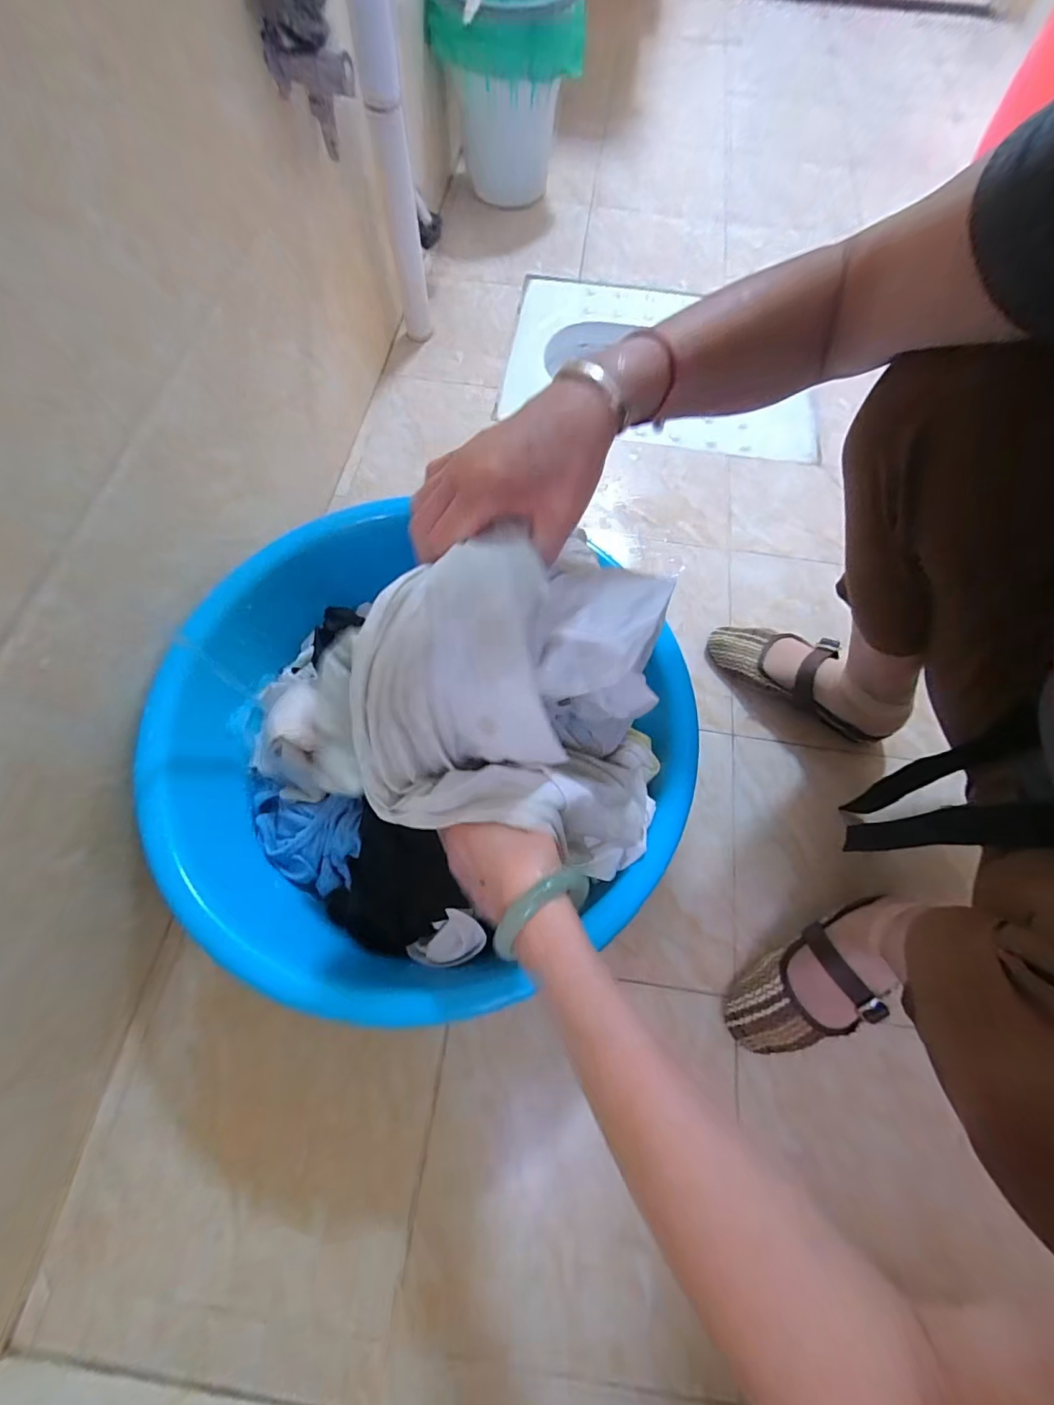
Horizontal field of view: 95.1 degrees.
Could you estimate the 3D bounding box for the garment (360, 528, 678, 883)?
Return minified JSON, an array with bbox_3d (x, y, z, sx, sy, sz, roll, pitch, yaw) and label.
[{"bbox_3d":[0.009,0.008,0.344,0.214,0.205,0.171,12,68,2],"label":"garment"}]

